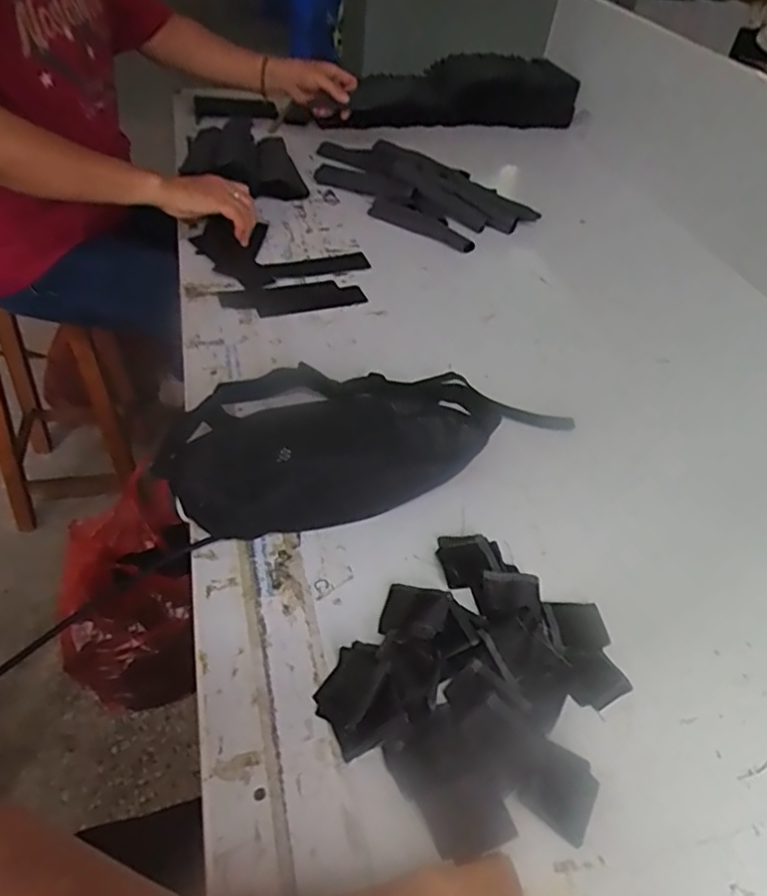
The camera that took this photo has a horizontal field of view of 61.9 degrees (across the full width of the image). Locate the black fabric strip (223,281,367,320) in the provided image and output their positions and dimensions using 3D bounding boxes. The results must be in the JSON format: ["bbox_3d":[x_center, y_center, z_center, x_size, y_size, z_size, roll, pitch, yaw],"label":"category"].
[{"bbox_3d":[-0.120,-0.205,0.866,0.188,0.007,0.081,-9,46,-16],"label":"black fabric strip"}]

